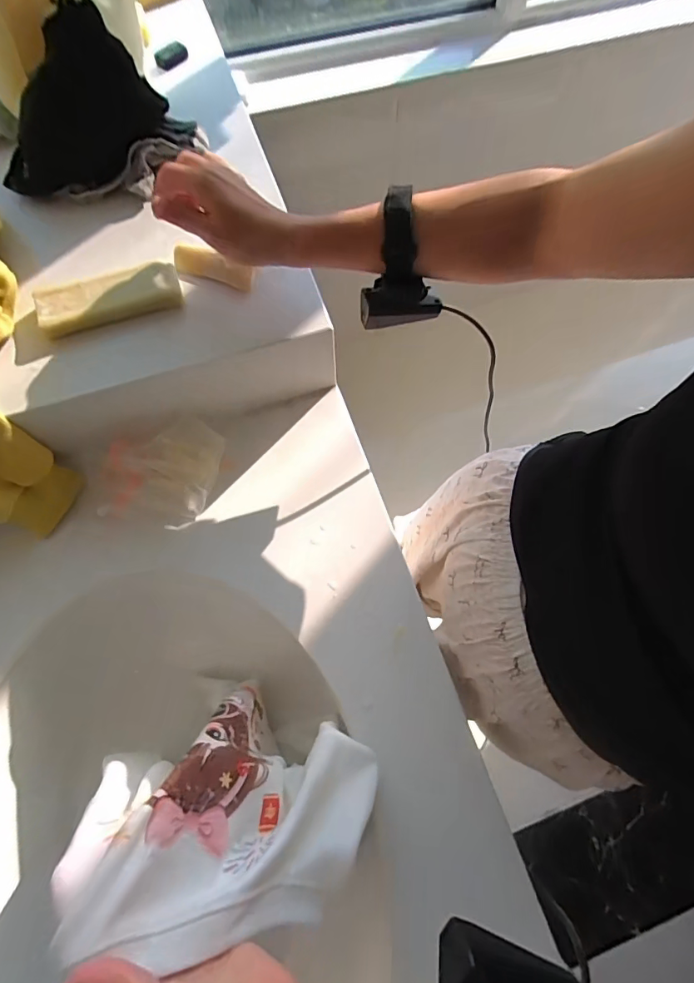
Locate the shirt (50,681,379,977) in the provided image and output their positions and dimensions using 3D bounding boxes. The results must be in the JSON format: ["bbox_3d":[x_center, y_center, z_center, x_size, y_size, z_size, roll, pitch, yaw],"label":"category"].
[{"bbox_3d":[-0.058,0.222,0.344,0.151,0.207,0.112,7,71,1],"label":"shirt"}]

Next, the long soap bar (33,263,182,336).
[{"bbox_3d":[-0.226,-0.184,0.450,0.129,0.024,0.048,-16,70,-6],"label":"long soap bar"}]

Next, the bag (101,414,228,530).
[{"bbox_3d":[-0.189,-0.023,0.479,0.101,0.033,0.109,11,69,4],"label":"bag"}]

